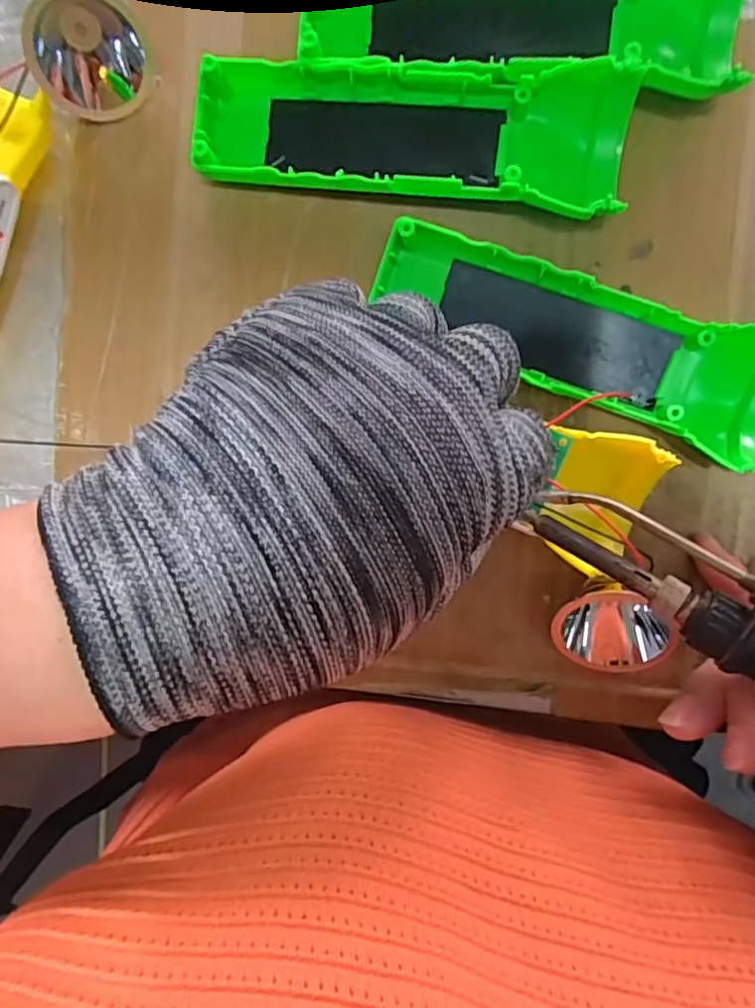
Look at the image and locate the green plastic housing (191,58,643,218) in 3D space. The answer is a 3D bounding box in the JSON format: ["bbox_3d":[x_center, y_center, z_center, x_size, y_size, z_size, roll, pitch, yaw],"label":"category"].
[{"bbox_3d":[0.012,-0.137,0.226,0.162,0.031,0.049,5,94,3],"label":"green plastic housing"}]

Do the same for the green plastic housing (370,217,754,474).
[{"bbox_3d":[0.078,-0.060,0.223,0.161,0.027,0.046,18,94,2],"label":"green plastic housing"}]

